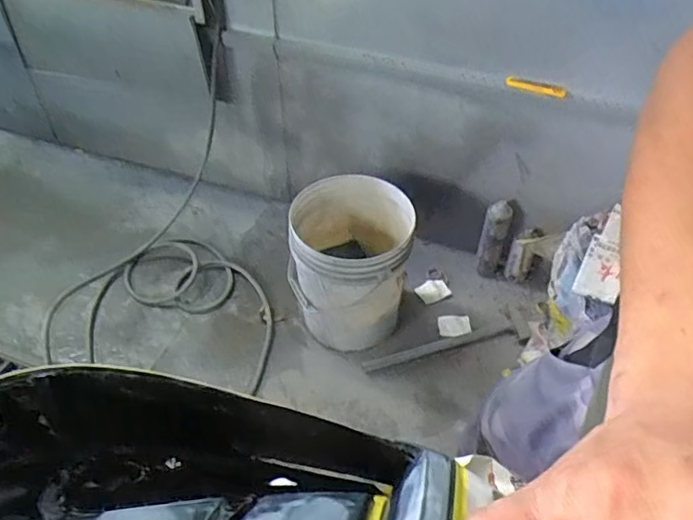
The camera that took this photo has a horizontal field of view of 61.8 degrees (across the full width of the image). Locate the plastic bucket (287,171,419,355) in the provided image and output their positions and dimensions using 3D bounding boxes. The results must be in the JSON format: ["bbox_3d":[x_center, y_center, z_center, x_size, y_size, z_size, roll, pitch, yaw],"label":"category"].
[{"bbox_3d":[0.007,0.022,1.456,0.278,0.368,0.288,0,47,0],"label":"plastic bucket"}]

